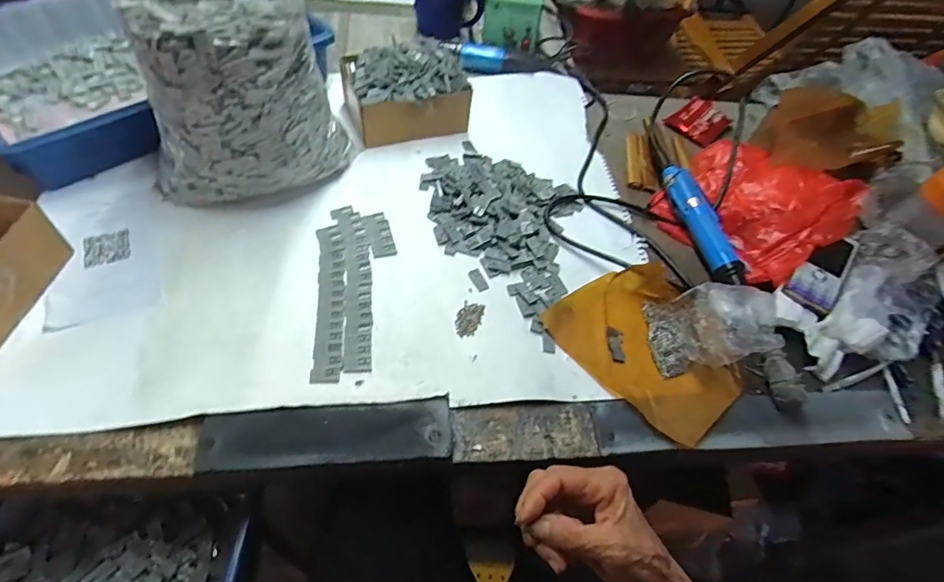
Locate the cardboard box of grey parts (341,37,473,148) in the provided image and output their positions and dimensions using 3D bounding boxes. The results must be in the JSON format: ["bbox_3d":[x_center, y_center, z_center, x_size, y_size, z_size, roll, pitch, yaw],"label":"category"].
[{"bbox_3d":[-0.091,-0.278,0.699,0.158,0.083,0.122,-13,55,-16],"label":"cardboard box of grey parts"}]

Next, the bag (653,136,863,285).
[{"bbox_3d":[0.337,-0.111,0.624,0.165,0.070,0.210,-26,60,-24],"label":"bag"}]

